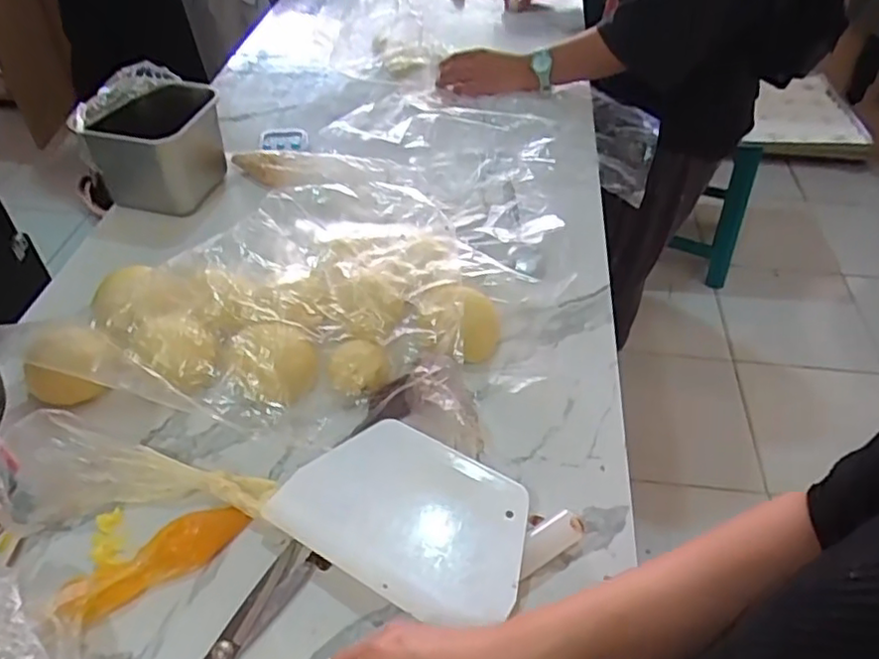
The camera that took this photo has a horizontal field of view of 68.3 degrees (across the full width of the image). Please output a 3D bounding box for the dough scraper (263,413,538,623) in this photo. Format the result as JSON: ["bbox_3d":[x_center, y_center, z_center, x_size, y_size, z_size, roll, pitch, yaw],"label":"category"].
[{"bbox_3d":[-0.020,0.134,0.483,0.178,0.005,0.122,25,51,20],"label":"dough scraper"}]

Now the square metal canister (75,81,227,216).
[{"bbox_3d":[-0.322,-0.210,0.765,0.096,0.106,0.133,13,47,12],"label":"square metal canister"}]

